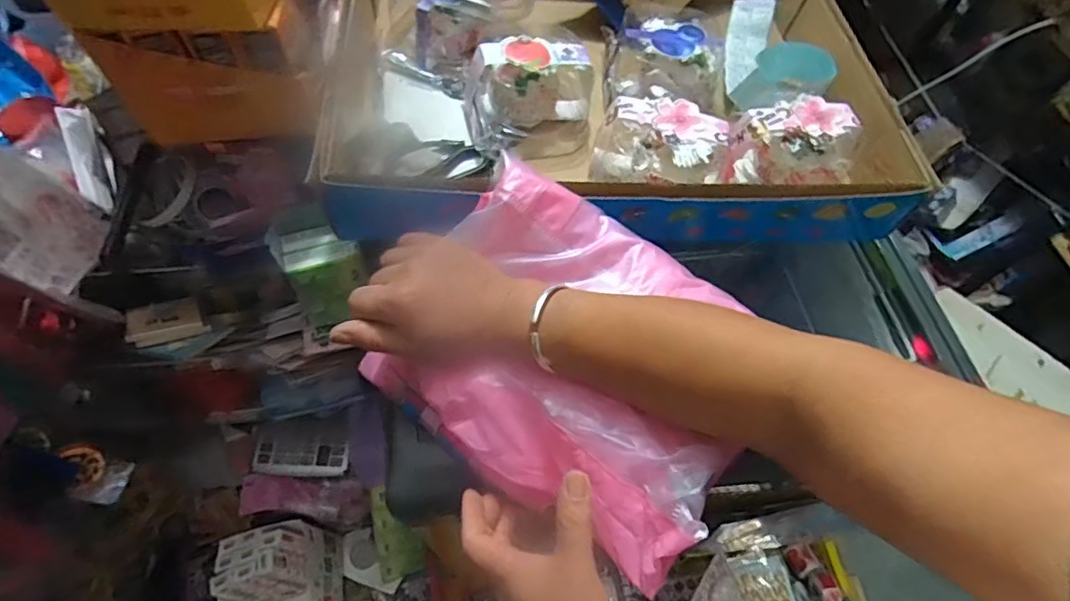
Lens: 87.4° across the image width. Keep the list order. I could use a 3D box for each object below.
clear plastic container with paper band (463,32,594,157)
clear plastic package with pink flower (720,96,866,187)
[{"bbox_3d":[-0.004,-0.206,0.566,0.134,0.082,0.085,-15,62,-11],"label":"clear plastic container with paper band"},{"bbox_3d":[0.260,-0.157,0.565,0.131,0.068,0.075,8,60,1],"label":"clear plastic package with pink flower"}]

